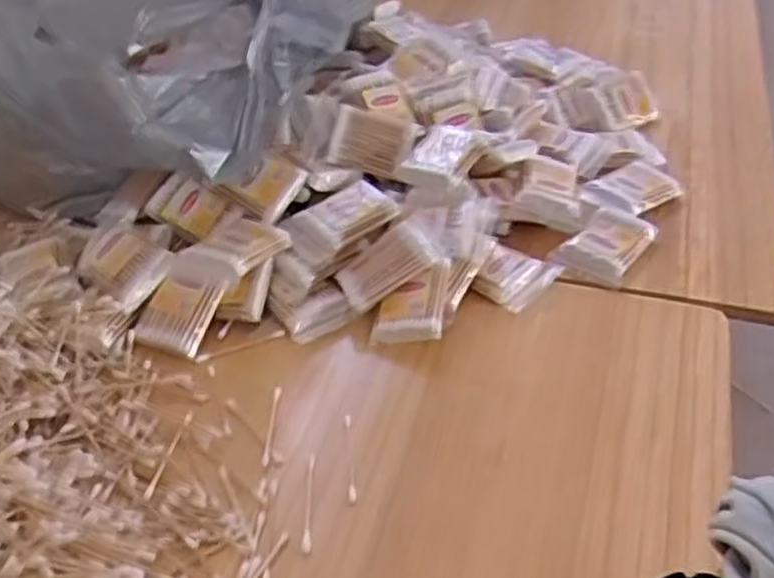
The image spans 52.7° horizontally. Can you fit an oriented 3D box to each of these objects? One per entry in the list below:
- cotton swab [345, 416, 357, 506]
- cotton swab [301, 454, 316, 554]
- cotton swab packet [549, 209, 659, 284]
[{"bbox_3d":[-0.024,0.110,0.517,0.005,0.004,0.072,-6,40,-2],"label":"cotton swab"},{"bbox_3d":[-0.048,0.132,0.489,0.006,0.004,0.072,-2,40,2],"label":"cotton swab"},{"bbox_3d":[0.188,-0.042,0.672,0.060,0.015,0.092,25,48,30],"label":"cotton swab packet"}]

